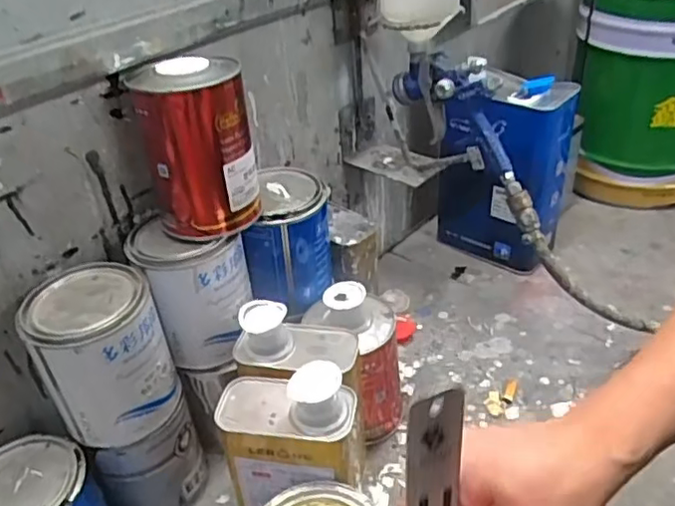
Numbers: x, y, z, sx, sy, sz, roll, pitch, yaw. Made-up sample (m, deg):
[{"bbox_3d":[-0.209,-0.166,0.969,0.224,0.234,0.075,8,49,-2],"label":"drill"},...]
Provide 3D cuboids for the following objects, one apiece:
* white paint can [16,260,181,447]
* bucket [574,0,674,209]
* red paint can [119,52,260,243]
[{"bbox_3d":[-0.210,0.087,0.565,0.101,0.133,0.109,-4,34,3],"label":"white paint can"},{"bbox_3d":[0.538,-0.286,1.068,0.254,0.356,0.238,12,37,22],"label":"bucket"},{"bbox_3d":[-0.128,-0.098,0.572,0.094,0.144,0.085,-17,35,-16],"label":"red paint can"}]

